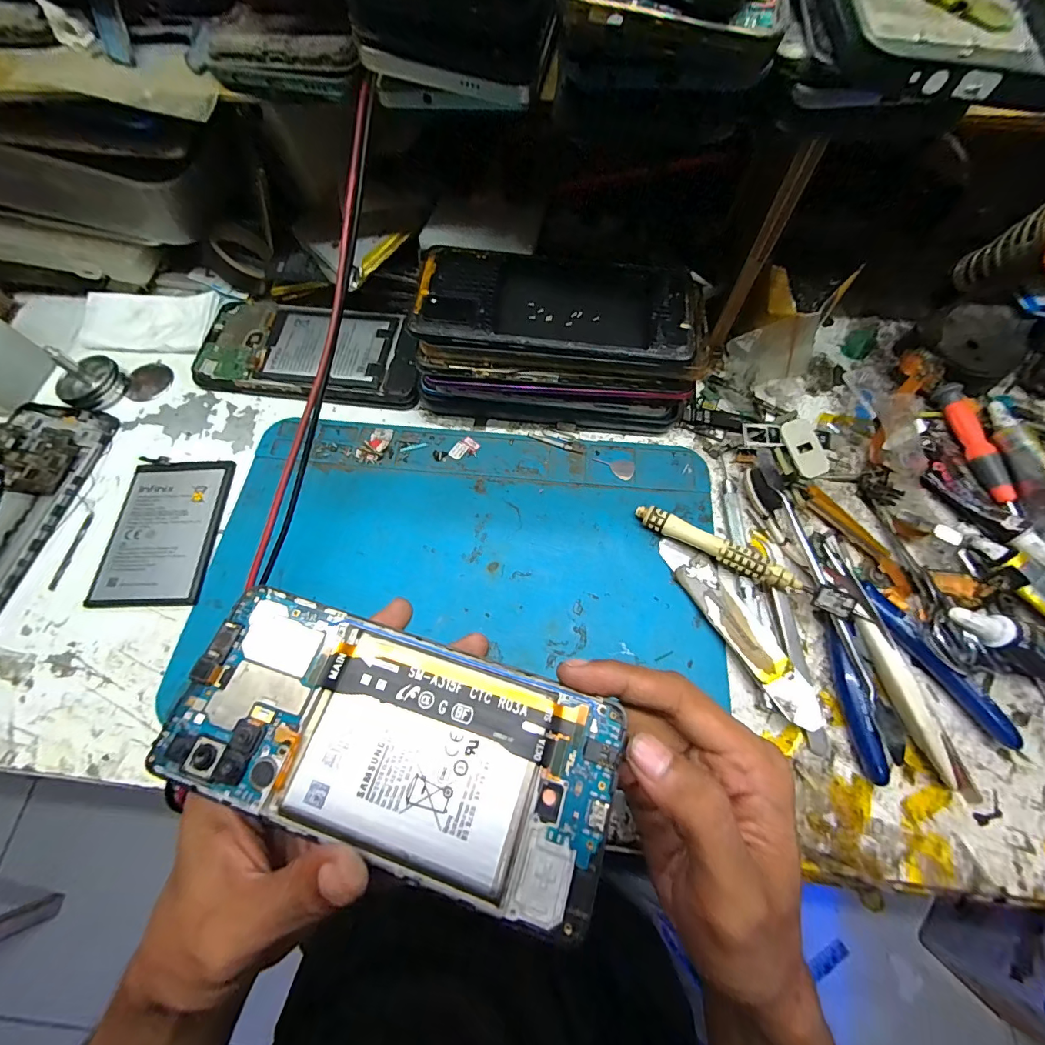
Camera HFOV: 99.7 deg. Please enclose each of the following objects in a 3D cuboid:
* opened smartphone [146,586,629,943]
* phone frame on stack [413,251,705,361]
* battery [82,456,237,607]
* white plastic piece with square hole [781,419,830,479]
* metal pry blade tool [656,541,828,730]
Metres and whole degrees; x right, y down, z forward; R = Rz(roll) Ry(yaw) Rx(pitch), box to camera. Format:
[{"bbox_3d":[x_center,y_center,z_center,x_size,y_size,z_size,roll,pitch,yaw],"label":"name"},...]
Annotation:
[{"bbox_3d":[-0.045,0.074,0.151,0.150,0.007,0.067,16,69,8],"label":"opened smartphone"},{"bbox_3d":[0.020,-0.127,0.250,0.154,0.011,0.077,4,68,2],"label":"phone frame on stack"},{"bbox_3d":[-0.220,0.003,0.272,0.065,0.005,0.096,-2,68,0],"label":"battery"},{"bbox_3d":[0.184,-0.048,0.285,0.026,0.004,0.038,-13,81,-12],"label":"white plastic piece with square hole"},{"bbox_3d":[0.116,0.054,0.238,0.023,0.005,0.113,-29,62,-7],"label":"metal pry blade tool"}]

